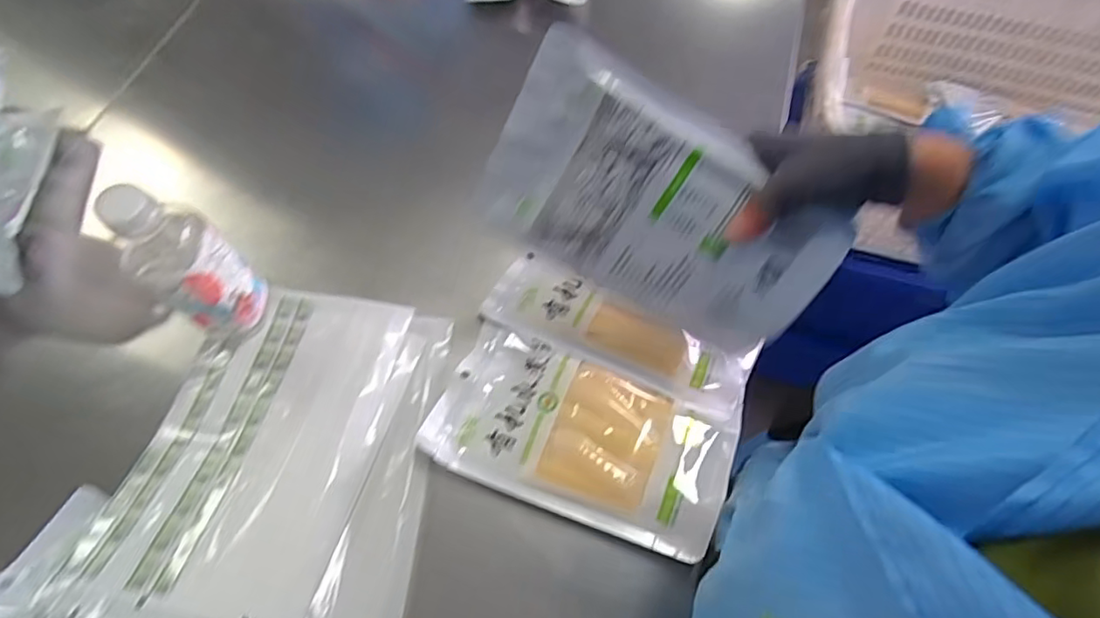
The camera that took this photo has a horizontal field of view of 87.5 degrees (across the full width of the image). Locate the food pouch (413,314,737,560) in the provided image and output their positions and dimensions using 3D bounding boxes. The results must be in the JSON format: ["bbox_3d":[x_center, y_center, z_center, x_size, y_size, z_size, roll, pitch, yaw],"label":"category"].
[{"bbox_3d":[0.025,0.104,0.488,0.248,0.022,0.134,22,66,10],"label":"food pouch"}]

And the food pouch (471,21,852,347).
[{"bbox_3d":[0.077,-0.069,0.425,0.251,0.153,0.021,31,37,0],"label":"food pouch"}]

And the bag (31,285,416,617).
[{"bbox_3d":[-0.258,0.119,0.503,0.192,0.018,0.311,7,56,5],"label":"bag"}]

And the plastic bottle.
[{"bbox_3d":[-0.303,-0.035,0.494,0.059,0.178,0.071,37,69,16],"label":"plastic bottle"}]

